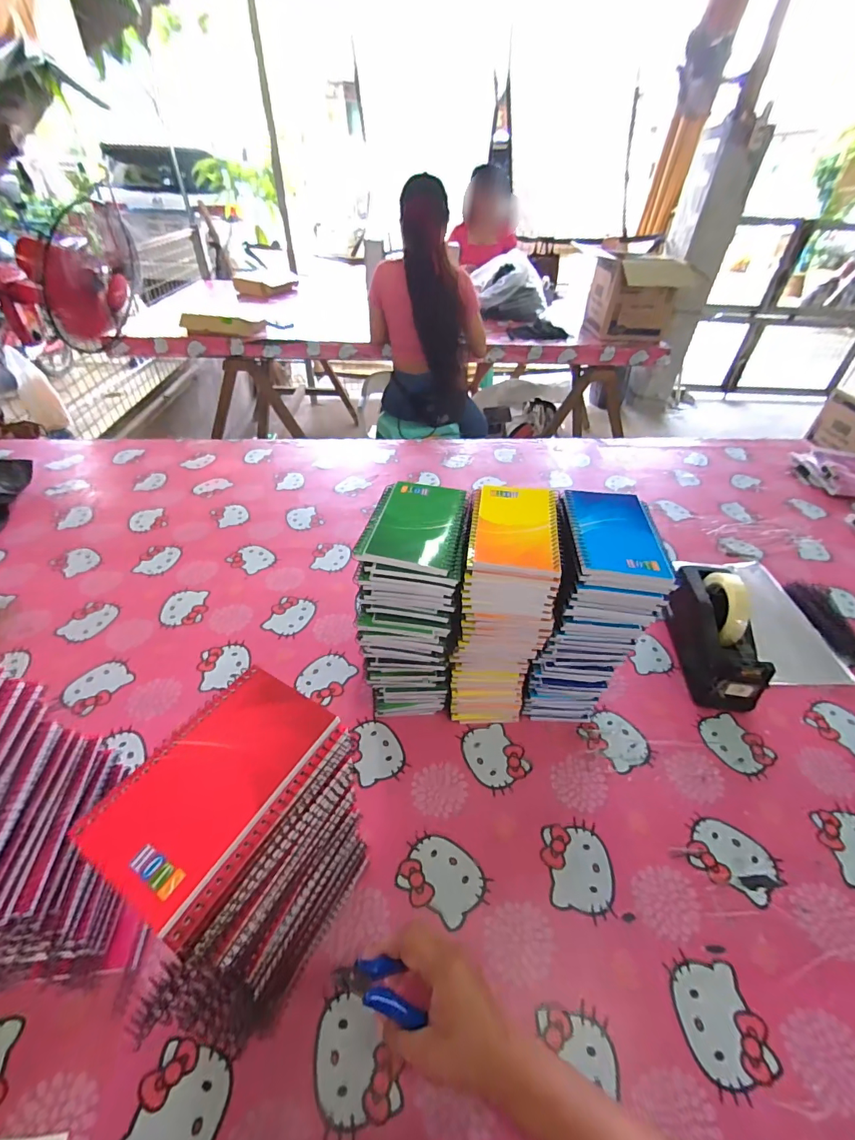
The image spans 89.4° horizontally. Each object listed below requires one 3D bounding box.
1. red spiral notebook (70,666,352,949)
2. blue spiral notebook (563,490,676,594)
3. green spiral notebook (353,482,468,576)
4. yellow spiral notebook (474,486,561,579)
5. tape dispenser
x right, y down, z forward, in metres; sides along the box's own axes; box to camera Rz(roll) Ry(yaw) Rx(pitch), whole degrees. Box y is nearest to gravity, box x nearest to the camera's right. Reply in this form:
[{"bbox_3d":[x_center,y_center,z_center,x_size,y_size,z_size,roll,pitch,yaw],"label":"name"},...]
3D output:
[{"bbox_3d":[-0.125,0.123,0.260,0.088,0.012,0.128,23,46,21],"label":"red spiral notebook"},{"bbox_3d":[0.186,-0.036,0.438,0.082,0.021,0.128,4,43,1],"label":"blue spiral notebook"},{"bbox_3d":[-0.015,-0.050,0.448,0.090,0.012,0.131,8,43,7],"label":"green spiral notebook"},{"bbox_3d":[0.093,-0.045,0.444,0.083,0.016,0.125,8,43,6],"label":"yellow spiral notebook"},{"bbox_3d":[0.417,0.086,0.630,0.065,0.126,0.200,4,44,2],"label":"tape dispenser"}]

